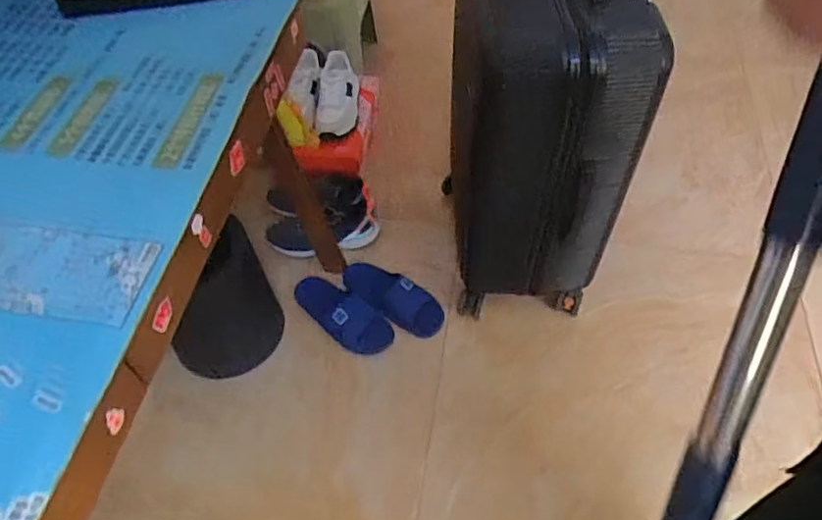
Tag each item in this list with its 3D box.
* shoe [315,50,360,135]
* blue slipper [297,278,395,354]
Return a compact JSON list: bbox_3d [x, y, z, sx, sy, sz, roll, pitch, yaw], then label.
[{"bbox_3d":[-0.183,-0.429,1.564,0.088,0.123,0.267,4,54,7],"label":"shoe"},{"bbox_3d":[-0.167,0.123,1.427,0.248,0.096,0.109,34,62,25],"label":"blue slipper"}]

